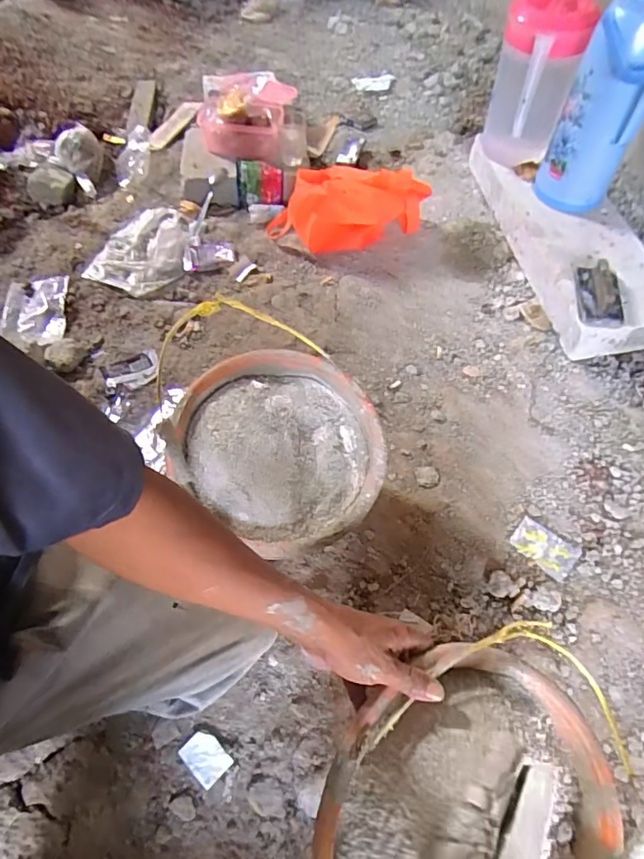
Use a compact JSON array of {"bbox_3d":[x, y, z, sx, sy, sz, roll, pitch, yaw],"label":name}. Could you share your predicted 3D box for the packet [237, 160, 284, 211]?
[{"bbox_3d":[-0.148,-0.588,1.227,0.113,0.107,0.029,2,17,21],"label":"packet"}]

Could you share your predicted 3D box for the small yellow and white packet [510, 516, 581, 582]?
[{"bbox_3d":[0.323,0.172,0.745,0.087,0.004,0.056,34,64,22],"label":"small yellow and white packet"}]

